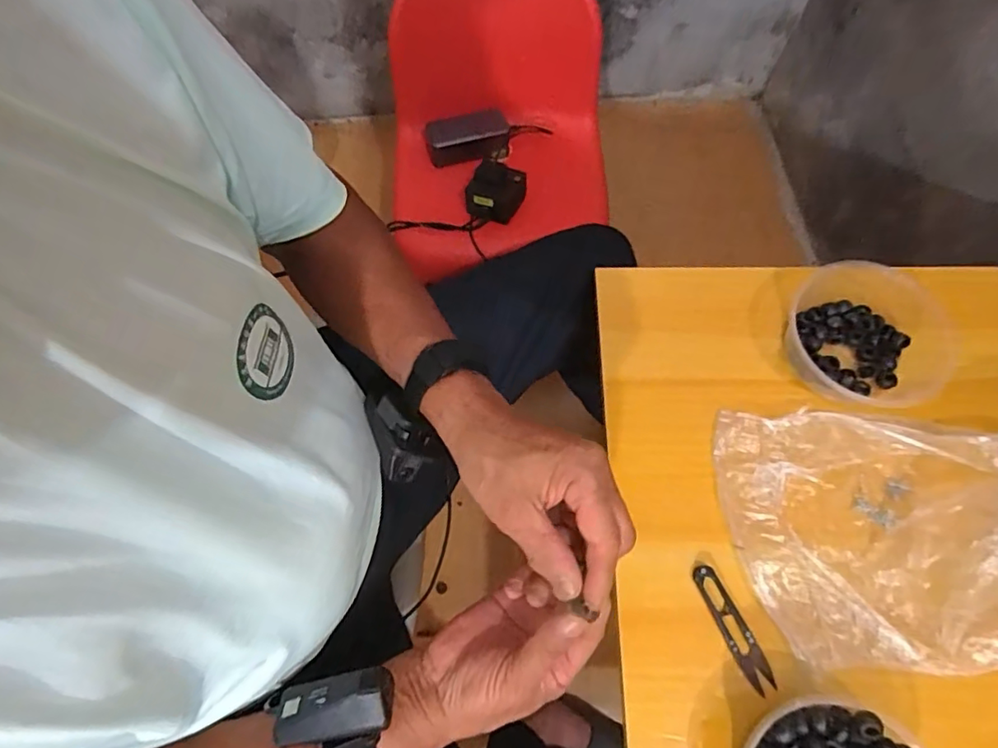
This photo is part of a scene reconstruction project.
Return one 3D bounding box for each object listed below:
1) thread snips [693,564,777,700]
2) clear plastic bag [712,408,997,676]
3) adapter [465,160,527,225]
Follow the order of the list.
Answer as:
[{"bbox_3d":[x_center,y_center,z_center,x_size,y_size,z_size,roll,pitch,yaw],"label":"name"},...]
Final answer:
[{"bbox_3d":[0.196,0.211,0.465,0.022,0.005,0.103,-21,69,-7],"label":"thread snips"},{"bbox_3d":[0.349,0.130,0.462,0.296,0.067,0.212,3,68,2],"label":"clear plastic bag"},{"bbox_3d":[-0.003,-0.278,0.844,0.086,0.050,0.083,10,68,5],"label":"adapter"}]

